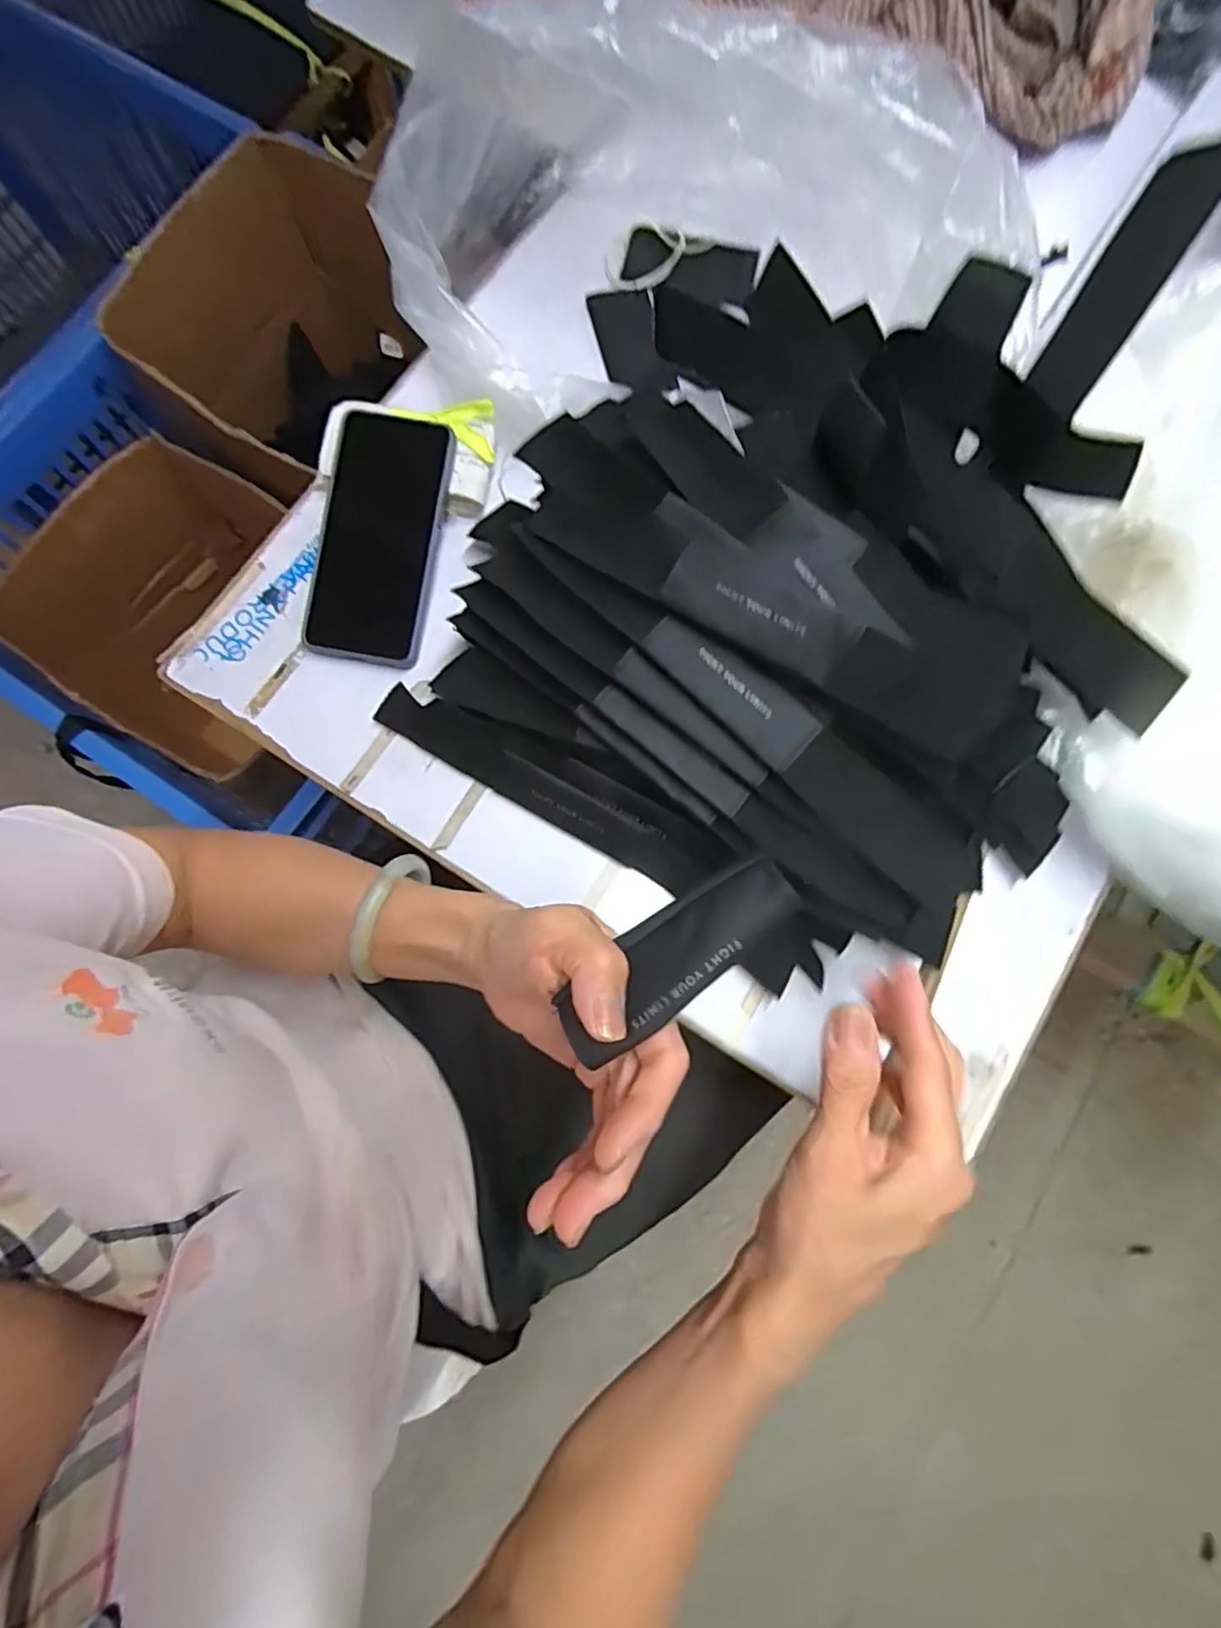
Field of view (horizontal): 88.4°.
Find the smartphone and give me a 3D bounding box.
[{"bbox_3d":[-0.162,-0.191,0.434,0.095,0.016,0.170,8,88,11],"label":"smartphone"}]

